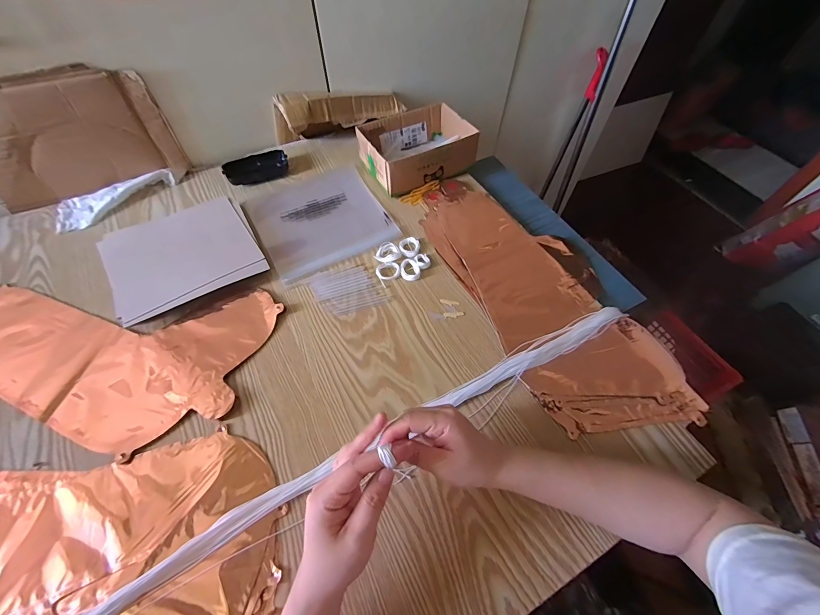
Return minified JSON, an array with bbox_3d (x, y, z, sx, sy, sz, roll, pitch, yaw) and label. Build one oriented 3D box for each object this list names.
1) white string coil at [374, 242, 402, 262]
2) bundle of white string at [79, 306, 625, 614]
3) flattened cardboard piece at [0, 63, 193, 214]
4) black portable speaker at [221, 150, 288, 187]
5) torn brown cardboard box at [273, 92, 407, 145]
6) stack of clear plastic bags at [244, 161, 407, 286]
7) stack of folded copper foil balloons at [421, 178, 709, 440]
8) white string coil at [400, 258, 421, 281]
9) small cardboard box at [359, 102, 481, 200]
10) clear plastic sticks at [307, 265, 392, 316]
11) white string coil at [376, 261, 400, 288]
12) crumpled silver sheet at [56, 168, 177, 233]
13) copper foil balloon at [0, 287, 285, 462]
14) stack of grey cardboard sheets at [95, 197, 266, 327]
[{"bbox_3d":[-0.034,-0.084,0.533,0.037,0.008,0.034,1,57,-1],"label":"white string coil"},{"bbox_3d":[-0.065,0.168,0.372,0.796,0.017,0.034,-25,61,-17],"label":"bundle of white string"},{"bbox_3d":[-0.521,-0.254,0.533,0.273,0.175,0.020,-21,60,-15],"label":"flattened cardboard piece"},{"bbox_3d":[-0.274,-0.250,0.630,0.108,0.025,0.048,-25,61,-17],"label":"black portable speaker"},{"bbox_3d":[-0.136,-0.382,0.682,0.250,0.083,0.066,-26,61,-17],"label":"torn brown cardboard box"},{"bbox_3d":[-0.151,-0.152,0.585,0.202,0.008,0.208,-26,61,-18],"label":"stack of clear plastic bags"},{"bbox_3d":[0.185,-0.038,0.510,0.198,0.018,0.458,-20,60,-14],"label":"stack of folded copper foil balloons"},{"bbox_3d":[0.000,-0.056,0.517,0.027,0.010,0.033,-24,61,-16],"label":"white string coil"},{"bbox_3d":[0.011,-0.284,0.629,0.183,0.069,0.137,-24,61,-16],"label":"small cardboard box"},{"bbox_3d":[-0.088,-0.027,0.505,0.098,0.004,0.077,-17,59,-12],"label":"clear plastic sticks"},{"bbox_3d":[-0.031,-0.052,0.517,0.034,0.010,0.036,1,57,-1],"label":"white string coil"},{"bbox_3d":[-0.491,-0.185,0.583,0.183,0.023,0.072,-27,62,-18],"label":"crumpled silver sheet"},{"bbox_3d":[-0.397,0.052,0.444,0.402,0.007,0.213,9,57,4],"label":"copper foil balloon"},{"bbox_3d":[-0.333,-0.080,0.514,0.197,0.016,0.161,-27,71,-14],"label":"stack of grey cardboard sheets"}]

